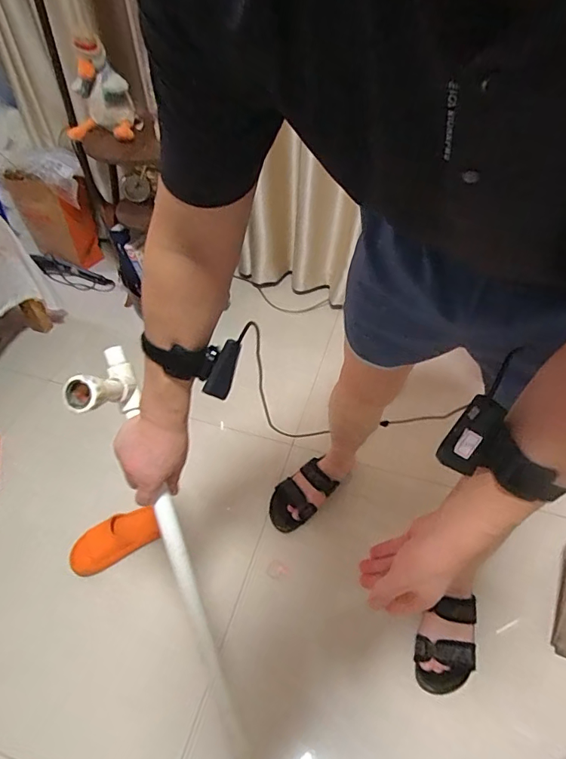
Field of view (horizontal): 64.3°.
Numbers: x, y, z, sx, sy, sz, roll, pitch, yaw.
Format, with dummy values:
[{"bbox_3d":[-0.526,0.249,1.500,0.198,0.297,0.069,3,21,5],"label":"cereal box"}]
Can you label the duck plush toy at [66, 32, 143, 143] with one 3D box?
[{"bbox_3d":[-0.504,-0.776,1.204,0.191,0.222,0.088,17,51,16],"label":"duck plush toy"}]

